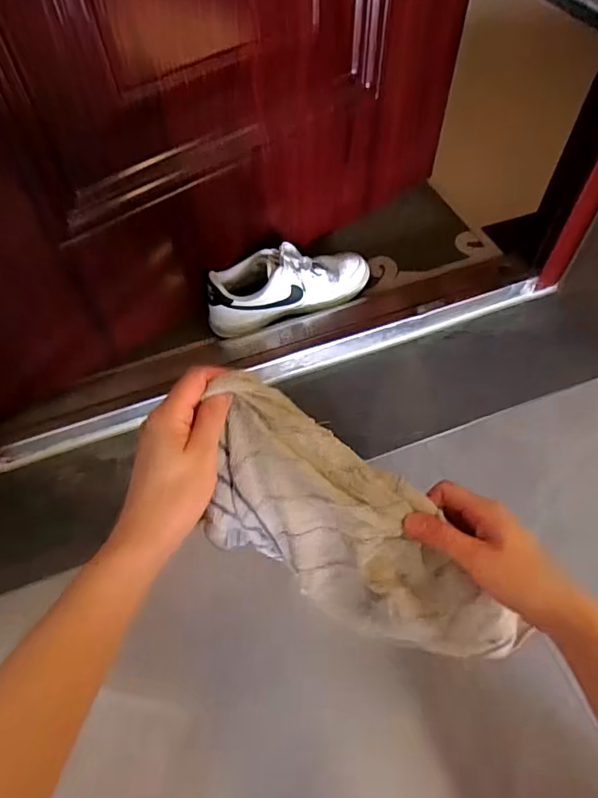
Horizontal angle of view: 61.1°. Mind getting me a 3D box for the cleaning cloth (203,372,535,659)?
[{"bbox_3d":[0.038,0.118,0.409,0.317,0.090,0.104,44,62,-10],"label":"cleaning cloth"}]

